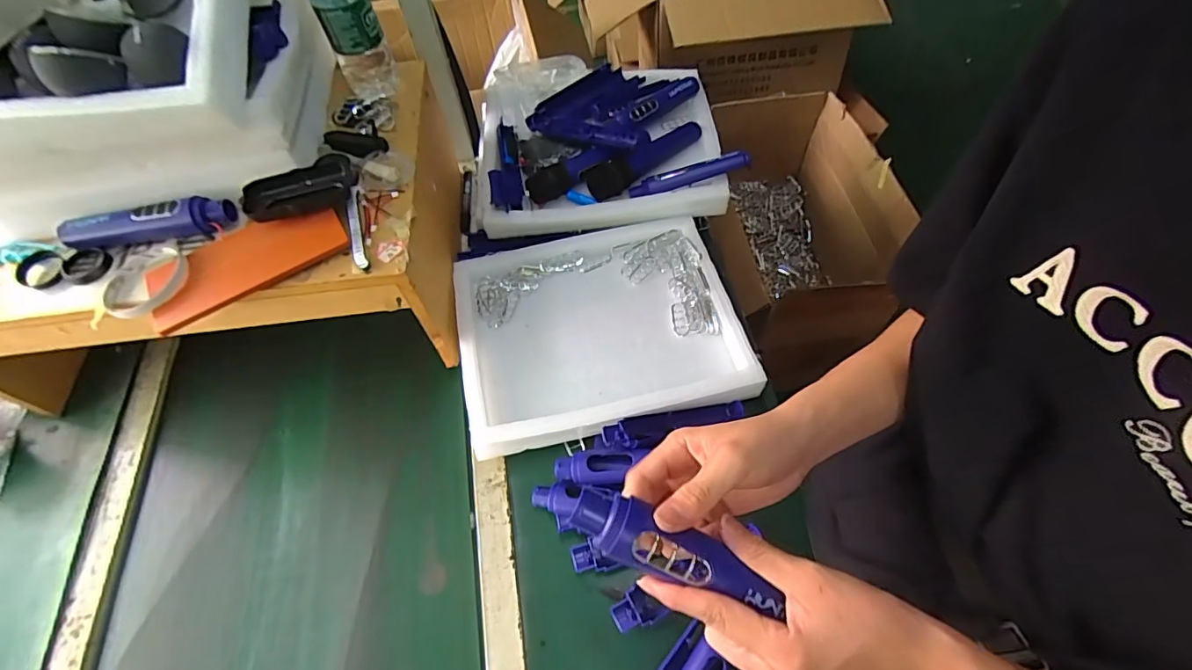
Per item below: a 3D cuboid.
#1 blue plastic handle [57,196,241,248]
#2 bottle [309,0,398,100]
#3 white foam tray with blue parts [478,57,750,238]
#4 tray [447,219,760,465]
[{"bbox_3d":[-0.476,-0.118,0.560,0.177,0.030,0.028,-9,58,-3],"label":"blue plastic handle"},{"bbox_3d":[-0.297,-0.390,0.618,0.065,0.218,0.055,-22,59,-11],"label":"bottle"},{"bbox_3d":[0.006,-0.304,0.822,0.379,0.076,0.301,-5,57,1],"label":"white foam tray with blue parts"},{"bbox_3d":[0.001,-0.009,0.705,0.346,0.063,0.282,-14,57,-5],"label":"tray"}]

